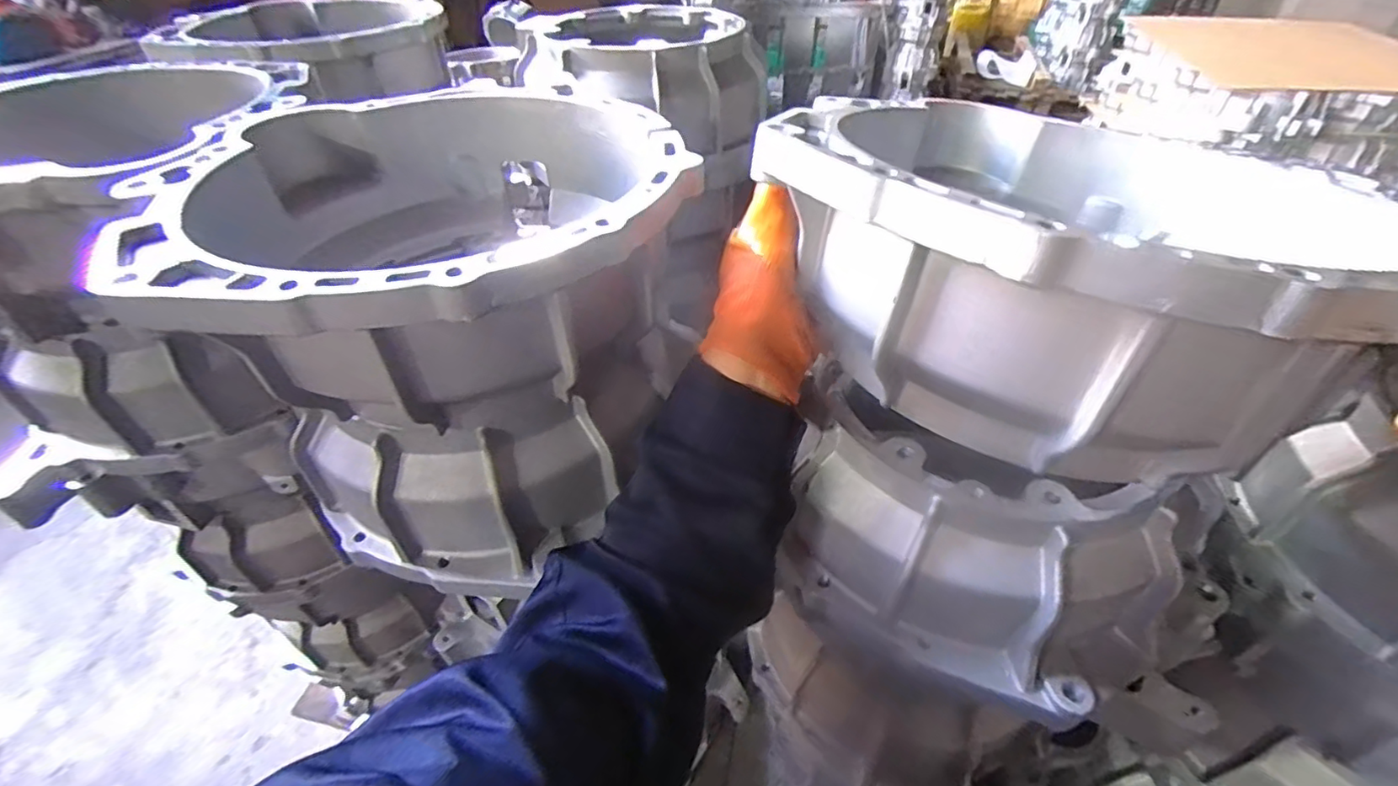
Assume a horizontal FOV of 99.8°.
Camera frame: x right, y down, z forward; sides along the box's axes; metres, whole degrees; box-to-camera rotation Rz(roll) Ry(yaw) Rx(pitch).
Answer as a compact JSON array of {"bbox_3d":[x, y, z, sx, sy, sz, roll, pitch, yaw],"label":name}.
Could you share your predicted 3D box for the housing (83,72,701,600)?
[{"bbox_3d":[-0.187,-0.068,0.467,0.358,0.237,0.307,20,47,22],"label":"housing"}]

